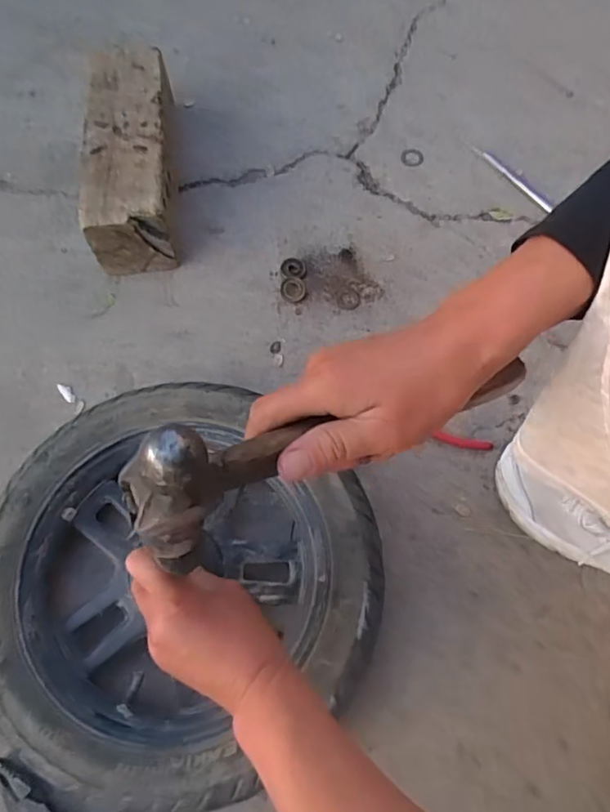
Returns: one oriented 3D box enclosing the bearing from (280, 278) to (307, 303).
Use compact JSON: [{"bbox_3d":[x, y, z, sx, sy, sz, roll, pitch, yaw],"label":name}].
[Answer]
[{"bbox_3d":[-0.013,-0.132,0.653,0.029,0.007,0.027,-4,70,-2],"label":"bearing"}]

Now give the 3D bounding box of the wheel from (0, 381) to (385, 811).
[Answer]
[{"bbox_3d":[-0.120,0.157,0.515,0.329,0.066,0.324,0,70,-1],"label":"wheel"}]

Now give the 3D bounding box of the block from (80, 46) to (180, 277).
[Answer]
[{"bbox_3d":[-0.194,-0.281,0.658,0.089,0.100,0.238,-4,70,-1],"label":"block"}]

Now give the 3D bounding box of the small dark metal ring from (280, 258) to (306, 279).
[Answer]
[{"bbox_3d":[-0.013,-0.160,0.668,0.028,0.007,0.028,0,70,-1],"label":"small dark metal ring"}]

